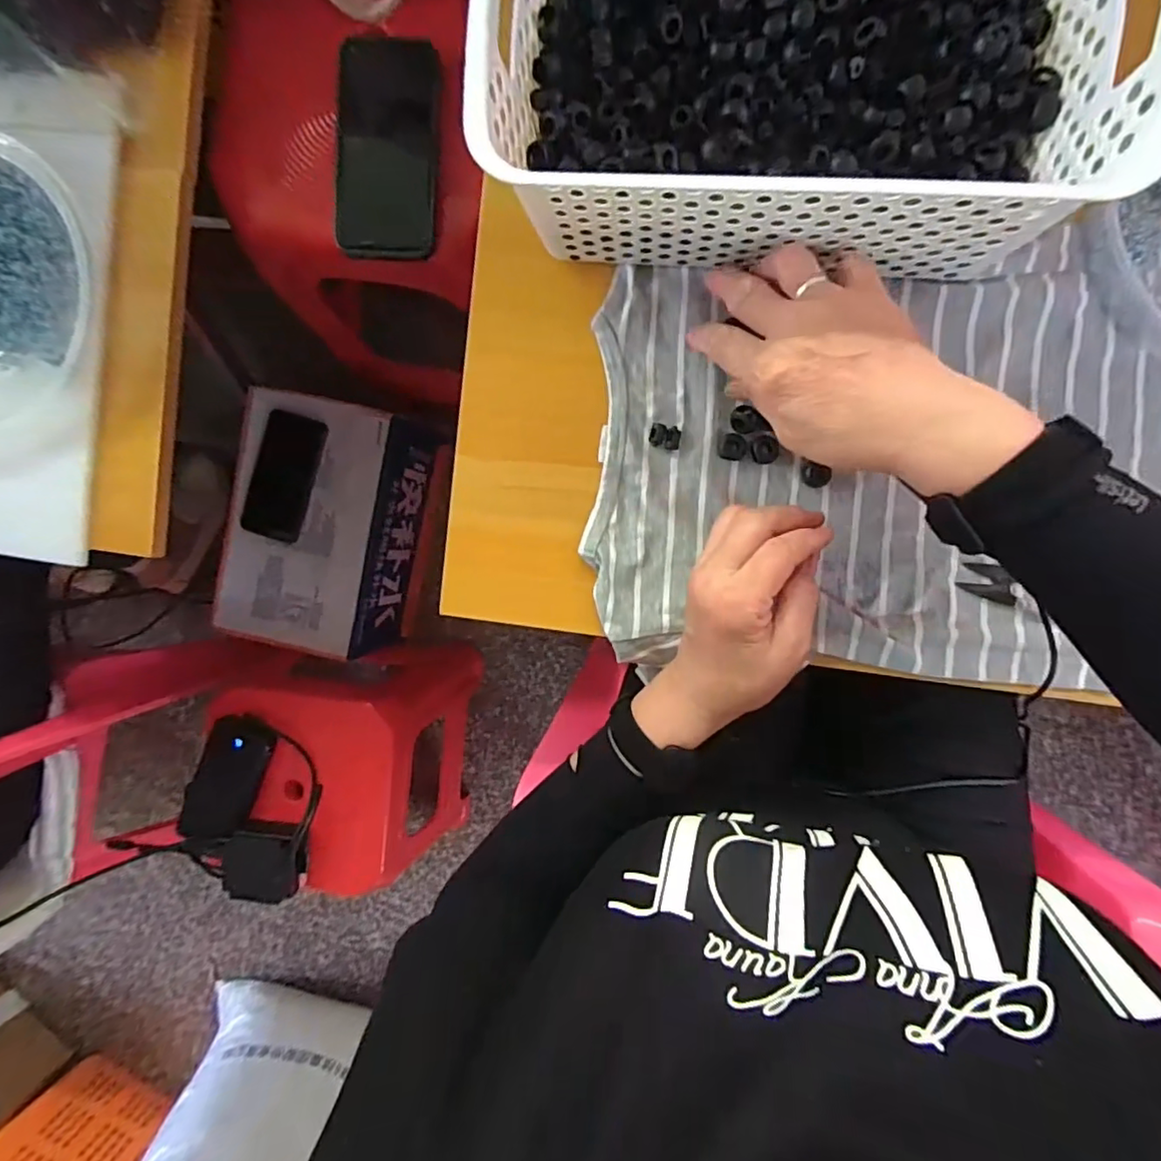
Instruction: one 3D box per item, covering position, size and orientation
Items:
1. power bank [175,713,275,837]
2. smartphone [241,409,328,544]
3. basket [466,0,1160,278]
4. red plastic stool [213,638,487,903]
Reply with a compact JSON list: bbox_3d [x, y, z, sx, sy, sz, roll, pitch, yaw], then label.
[{"bbox_3d":[-0.419,0.230,0.698,0.083,0.026,0.142,18,95,4],"label":"power bank"},{"bbox_3d":[-0.392,-0.137,0.779,0.079,0.011,0.165,20,95,4],"label":"smartphone"},{"bbox_3d":[0.110,-0.280,0.309,0.299,0.109,0.198,6,94,5],"label":"basket"},{"bbox_3d":[-0.332,0.232,0.854,0.302,0.276,0.268,8,94,5],"label":"red plastic stool"}]

